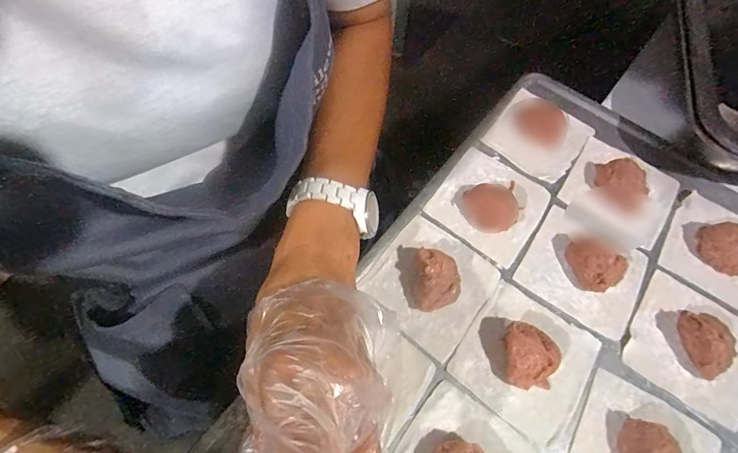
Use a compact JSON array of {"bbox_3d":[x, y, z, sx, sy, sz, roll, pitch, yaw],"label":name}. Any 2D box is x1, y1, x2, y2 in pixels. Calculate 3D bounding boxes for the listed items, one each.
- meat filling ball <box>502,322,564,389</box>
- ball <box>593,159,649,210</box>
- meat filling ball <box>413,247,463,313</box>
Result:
[{"bbox_3d":[0.102,0.083,0.252,0.032,0.023,0.036,4,63,-1],"label":"meat filling ball"},{"bbox_3d":[0.203,-0.035,0.316,0.029,0.021,0.045,-35,70,-18],"label":"ball"},{"bbox_3d":[0.046,0.038,0.270,0.032,0.025,0.037,10,64,2],"label":"meat filling ball"}]

